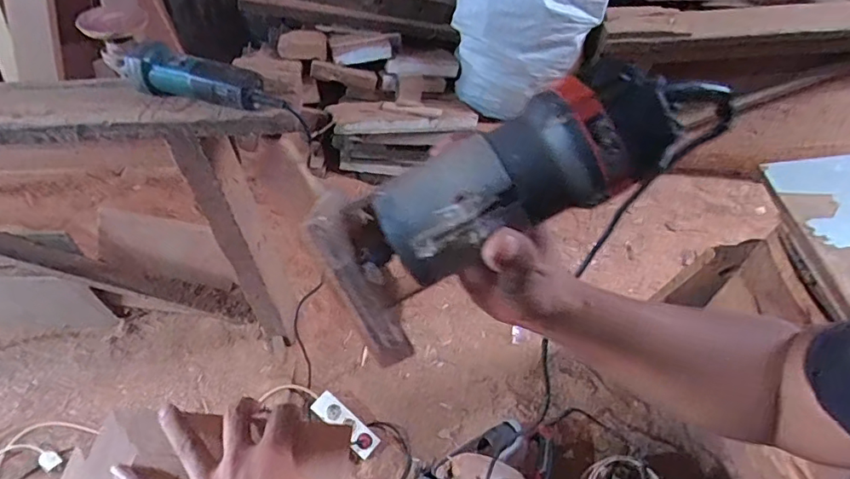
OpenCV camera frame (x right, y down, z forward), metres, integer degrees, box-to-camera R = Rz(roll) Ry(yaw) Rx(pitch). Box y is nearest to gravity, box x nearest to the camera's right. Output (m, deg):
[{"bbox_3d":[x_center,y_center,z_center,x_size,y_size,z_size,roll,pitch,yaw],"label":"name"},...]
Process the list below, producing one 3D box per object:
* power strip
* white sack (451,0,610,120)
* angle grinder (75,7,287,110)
[{"bbox_3d":[-0.205,0.475,1.319,0.193,0.030,0.058,38,57,6],"label":"power strip"},{"bbox_3d":[0.258,-0.537,1.414,0.373,0.423,0.134,11,52,2],"label":"white sack"},{"bbox_3d":[-0.367,-0.273,0.783,0.288,0.098,0.084,19,53,9],"label":"angle grinder"}]

